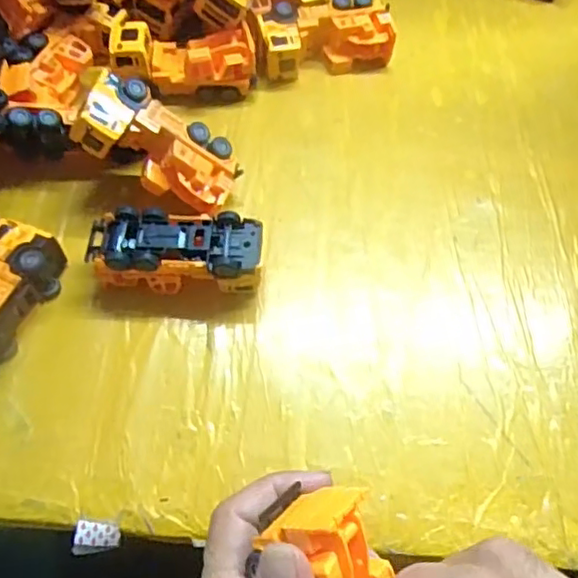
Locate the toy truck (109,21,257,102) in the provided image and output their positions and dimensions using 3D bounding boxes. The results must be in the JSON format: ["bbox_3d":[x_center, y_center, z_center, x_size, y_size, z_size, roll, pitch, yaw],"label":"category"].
[{"bbox_3d":[-0.076,-0.165,0.453,0.100,0.045,0.040,0,62,-3],"label":"toy truck"}]

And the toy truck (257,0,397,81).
[{"bbox_3d":[0.027,-0.198,0.479,0.105,0.039,0.052,-12,64,-9],"label":"toy truck"}]

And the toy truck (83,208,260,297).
[{"bbox_3d":[-0.069,-0.021,0.380,0.102,0.040,0.039,4,62,-1],"label":"toy truck"}]

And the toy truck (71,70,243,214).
[{"bbox_3d":[-0.082,-0.090,0.389,0.101,0.031,0.042,31,60,-25],"label":"toy truck"}]

